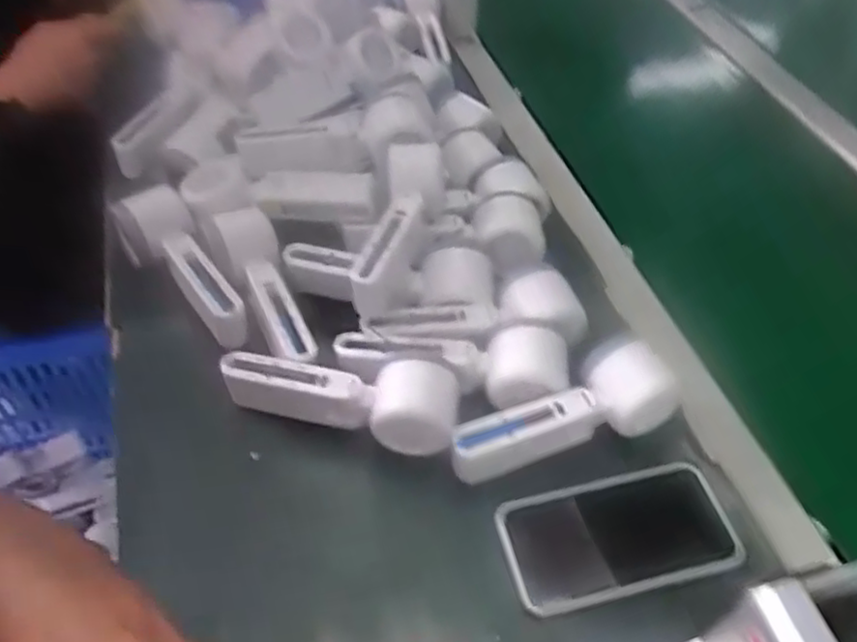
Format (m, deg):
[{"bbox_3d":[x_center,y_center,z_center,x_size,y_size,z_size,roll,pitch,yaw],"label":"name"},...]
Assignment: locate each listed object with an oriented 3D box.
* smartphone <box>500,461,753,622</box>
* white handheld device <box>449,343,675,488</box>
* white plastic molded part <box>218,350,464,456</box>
[{"bbox_3d":[0.124,0.140,0.474,0.146,0.011,0.074,-12,56,-7],"label":"smartphone"},{"bbox_3d":[0.093,0.058,0.501,0.166,0.050,0.051,-13,50,-15],"label":"white handheld device"},{"bbox_3d":[-0.062,0.052,0.513,0.165,0.043,0.056,9,48,5],"label":"white plastic molded part"}]

